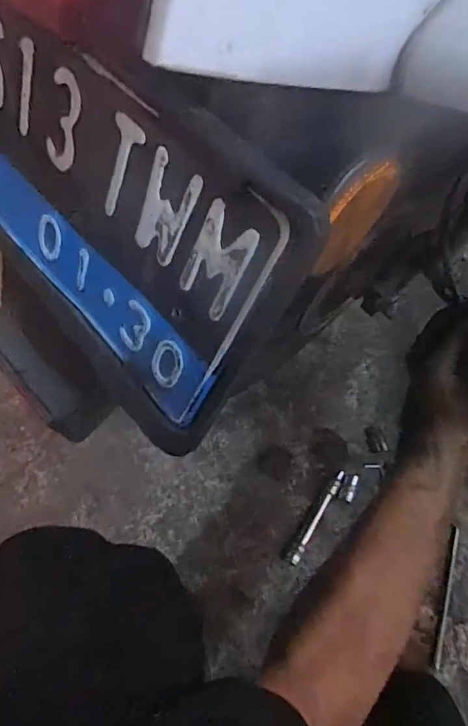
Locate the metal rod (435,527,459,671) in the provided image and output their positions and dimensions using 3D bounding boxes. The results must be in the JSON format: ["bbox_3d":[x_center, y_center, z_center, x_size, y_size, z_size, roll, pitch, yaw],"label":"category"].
[{"bbox_3d":[0.277,0.301,0.615,0.009,0.010,0.170,18,67,5],"label":"metal rod"}]

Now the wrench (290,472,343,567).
[{"bbox_3d":[0.117,0.211,0.655,0.010,0.011,0.142,32,69,11],"label":"wrench"}]

